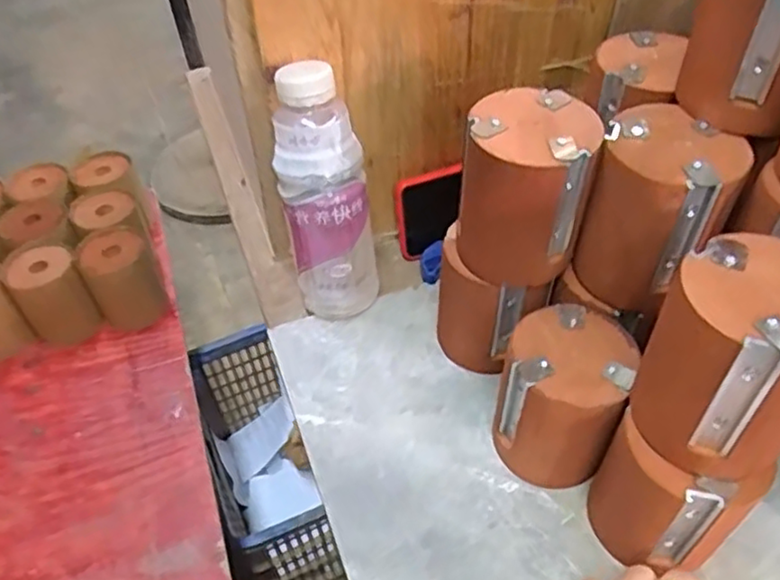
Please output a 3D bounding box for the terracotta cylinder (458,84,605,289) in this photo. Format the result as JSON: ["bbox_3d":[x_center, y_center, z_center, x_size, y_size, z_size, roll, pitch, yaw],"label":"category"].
[{"bbox_3d":[0.084,-0.063,0.419,0.072,0.097,0.077,8,50,10],"label":"terracotta cylinder"}]

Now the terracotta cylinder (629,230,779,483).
[{"bbox_3d":[0.173,0.035,0.331,0.080,0.096,0.077,26,55,23],"label":"terracotta cylinder"}]

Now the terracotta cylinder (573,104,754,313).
[{"bbox_3d":[0.162,-0.045,0.406,0.077,0.101,0.075,-1,49,1],"label":"terracotta cylinder"}]

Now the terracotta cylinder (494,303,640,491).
[{"bbox_3d":[0.110,0.073,0.437,0.074,0.102,0.083,19,51,18],"label":"terracotta cylinder"}]

